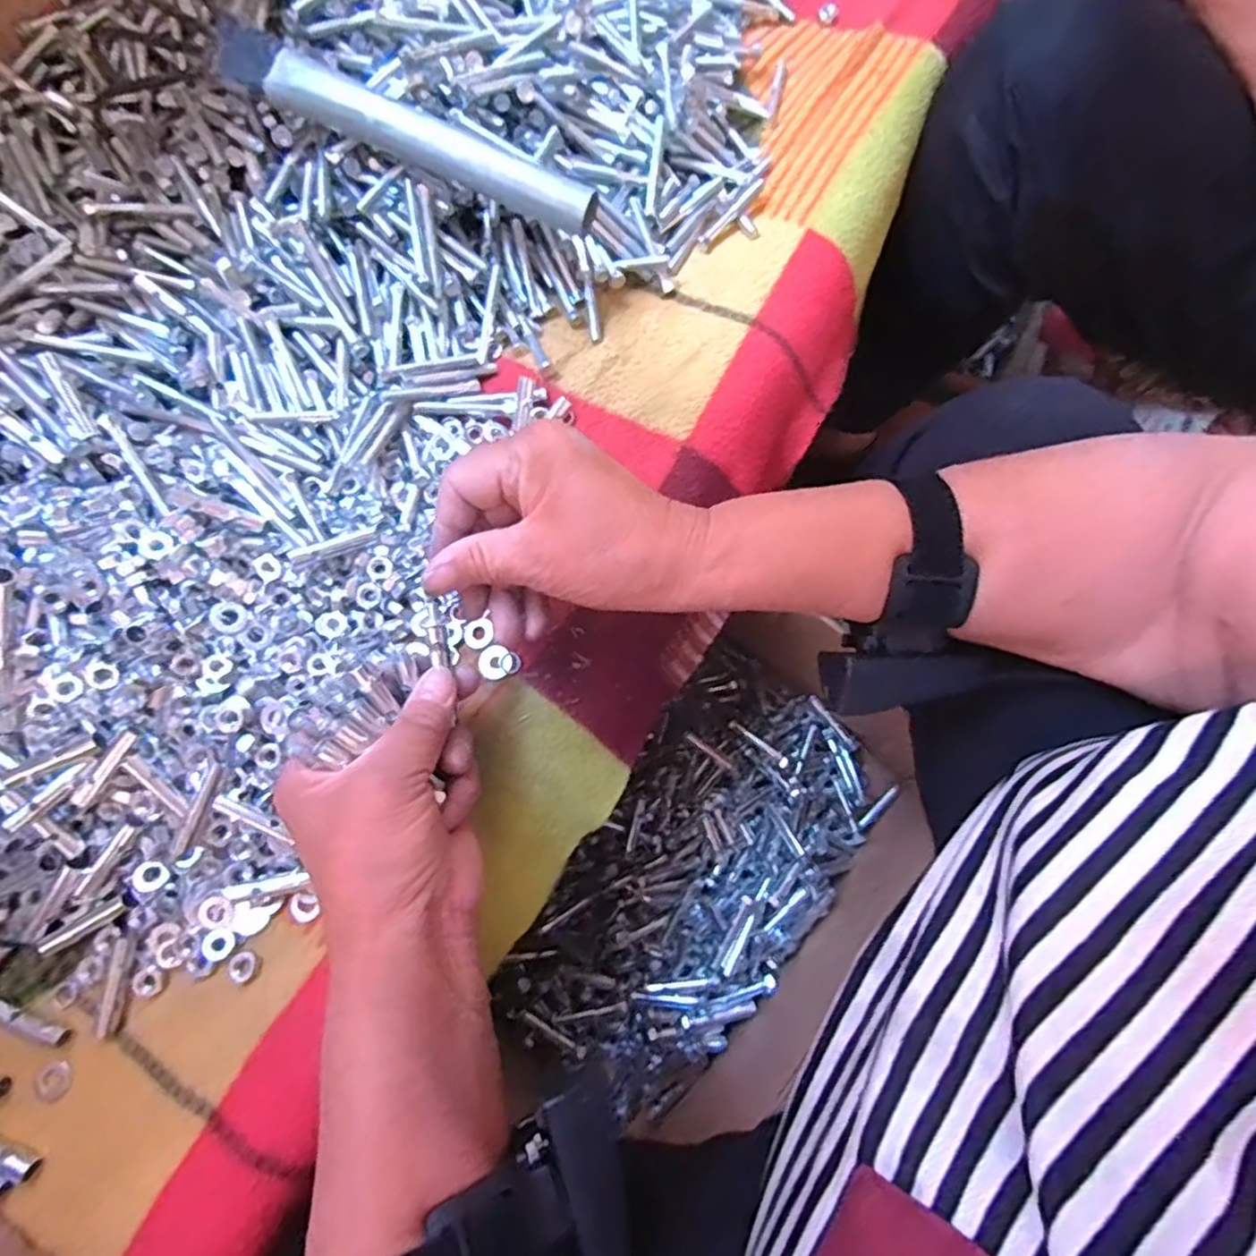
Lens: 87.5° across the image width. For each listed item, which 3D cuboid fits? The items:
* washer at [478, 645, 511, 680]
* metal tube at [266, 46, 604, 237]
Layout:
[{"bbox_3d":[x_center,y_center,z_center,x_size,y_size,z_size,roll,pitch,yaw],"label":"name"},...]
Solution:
[{"bbox_3d":[-0.072,0.019,0.354,0.017,0.004,0.019,-6,72,11],"label":"washer"},{"bbox_3d":[-0.106,-0.263,0.356,0.188,0.027,0.022,24,75,6],"label":"metal tube"}]

